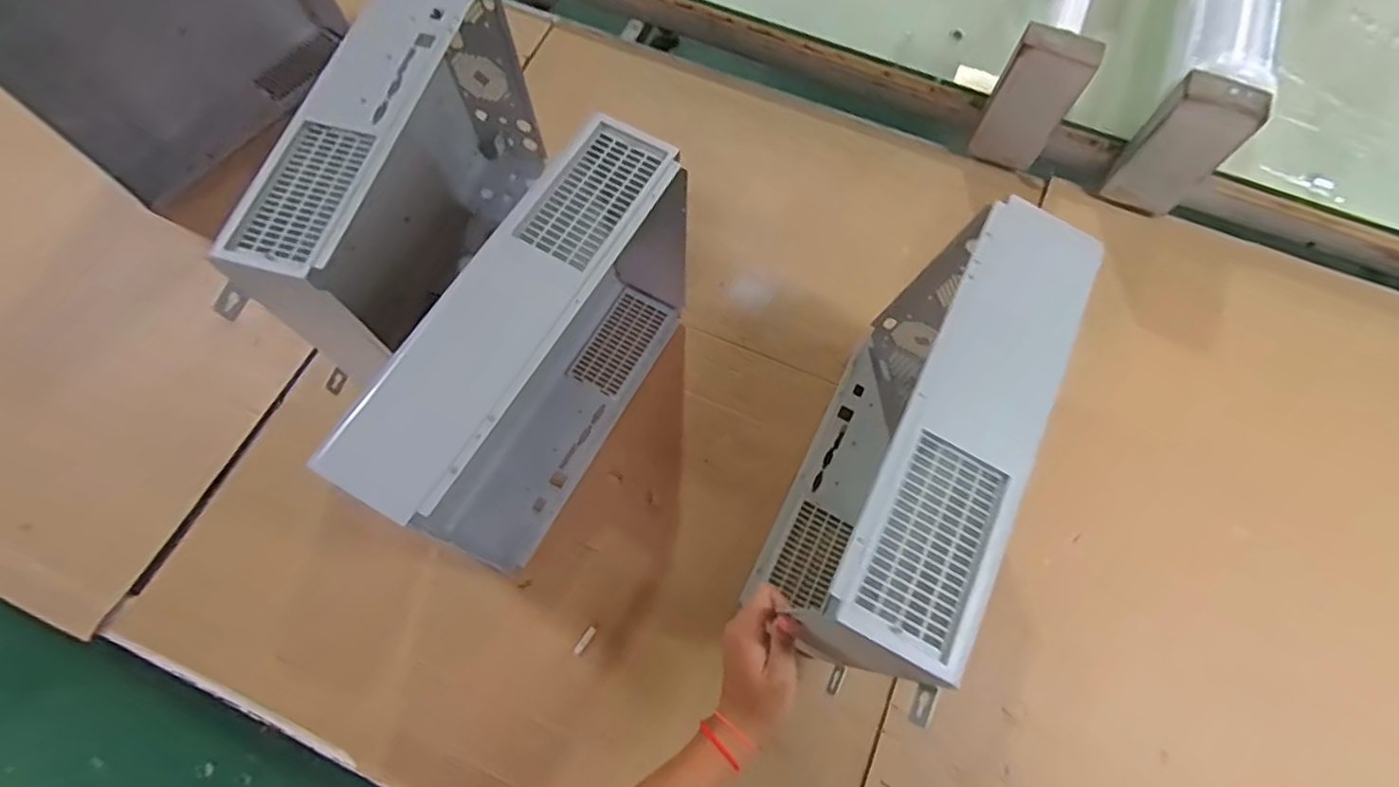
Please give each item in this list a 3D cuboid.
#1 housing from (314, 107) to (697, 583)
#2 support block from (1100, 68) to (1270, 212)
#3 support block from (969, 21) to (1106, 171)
[{"bbox_3d":[-0.150,-0.064,0.731,0.119,0.317,0.490,27,70,10],"label":"housing"},{"bbox_3d":[0.637,-0.320,0.875,0.107,0.204,0.054,36,72,12],"label":"support block"},{"bbox_3d":[0.457,-0.402,0.901,0.099,0.174,0.060,31,71,11],"label":"support block"}]

